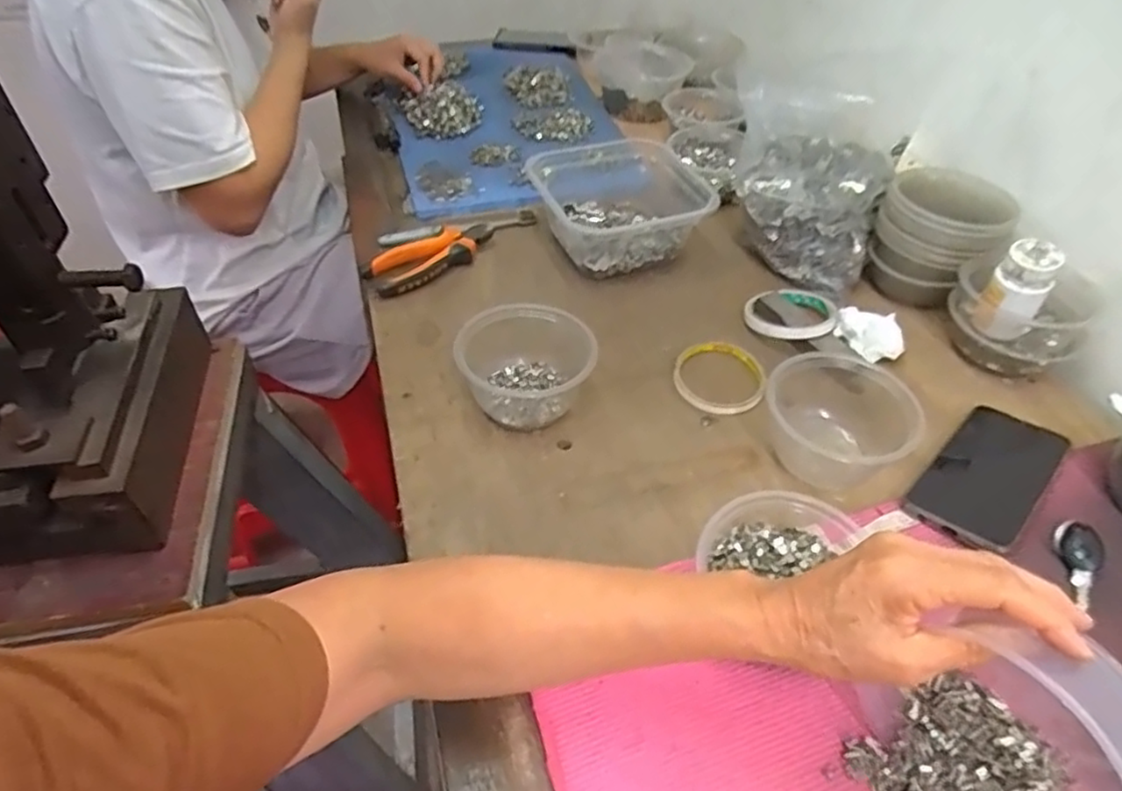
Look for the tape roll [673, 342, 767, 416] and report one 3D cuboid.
[{"bbox_3d":[0.145,-0.016,0.620,0.082,0.008,0.086,1,46,-1],"label":"tape roll"}]

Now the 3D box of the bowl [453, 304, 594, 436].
[{"bbox_3d":[-0.029,-0.022,0.577,0.113,0.066,0.092,-3,45,-4],"label":"bowl"}]

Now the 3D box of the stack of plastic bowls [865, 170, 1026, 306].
[{"bbox_3d":[0.374,-0.157,0.681,0.113,0.099,0.099,34,55,26],"label":"stack of plastic bowls"}]

